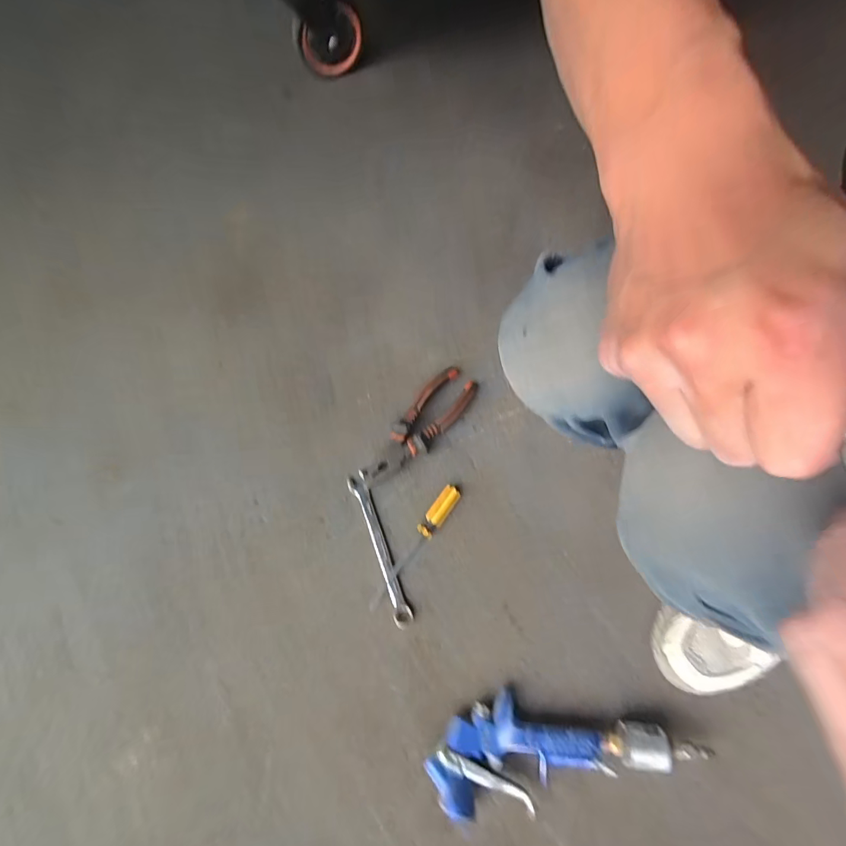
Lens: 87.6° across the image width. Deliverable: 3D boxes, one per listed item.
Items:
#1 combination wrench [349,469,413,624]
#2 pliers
[{"bbox_3d":[-0.052,0.146,0.526,0.023,0.013,0.185,-19,72,-9],"label":"combination wrench"},{"bbox_3d":[-0.003,0.006,0.565,0.058,0.025,0.192,38,73,11],"label":"pliers"}]

